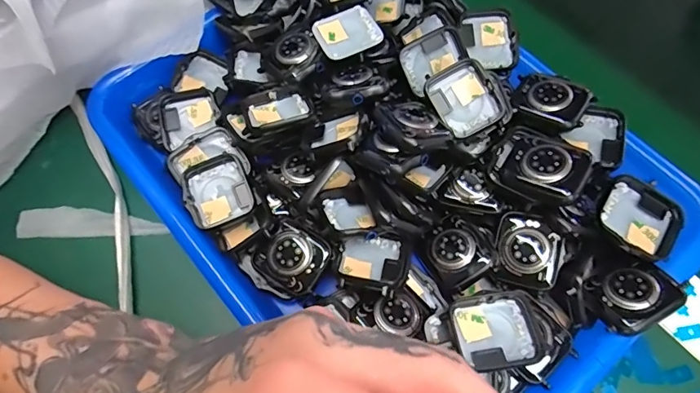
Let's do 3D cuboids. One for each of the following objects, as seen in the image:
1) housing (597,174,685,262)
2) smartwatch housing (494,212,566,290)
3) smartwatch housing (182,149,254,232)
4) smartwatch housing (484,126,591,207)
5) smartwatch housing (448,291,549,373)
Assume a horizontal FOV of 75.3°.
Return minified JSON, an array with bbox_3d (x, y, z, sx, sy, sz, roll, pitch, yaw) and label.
[{"bbox_3d":[0.159,0.012,0.250,0.043,0.010,0.039,39,73,15],"label":"housing"},{"bbox_3d":[0.100,0.029,0.251,0.034,0.007,0.038,16,68,7],"label":"smartwatch housing"},{"bbox_3d":[-0.079,-0.002,0.274,0.038,0.009,0.042,-23,69,-9],"label":"smartwatch housing"},{"bbox_3d":[0.105,-0.017,0.253,0.048,0.013,0.038,28,78,39],"label":"smartwatch housing"},{"bbox_3d":[0.076,0.069,0.234,0.044,0.012,0.036,-14,68,-5],"label":"smartwatch housing"}]

